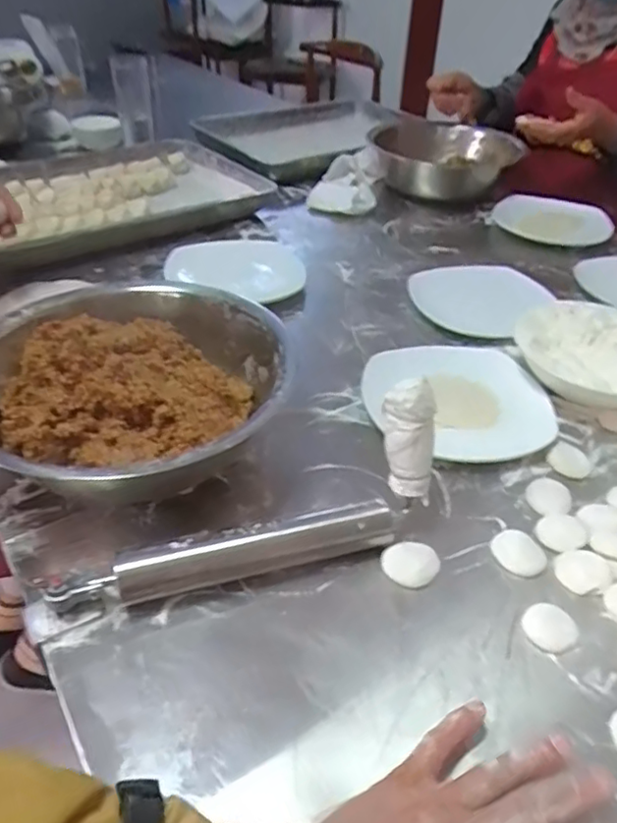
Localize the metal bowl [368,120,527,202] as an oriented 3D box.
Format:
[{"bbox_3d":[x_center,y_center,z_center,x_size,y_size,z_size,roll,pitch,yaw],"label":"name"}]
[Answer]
[{"bbox_3d":[0.234,-0.437,1.079,0.215,0.107,0.215,-3,40,-6],"label":"metal bowl"}]

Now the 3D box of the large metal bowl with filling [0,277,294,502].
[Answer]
[{"bbox_3d":[-0.163,-0.018,0.551,0.278,0.095,0.282,1,39,-1],"label":"large metal bowl with filling"}]

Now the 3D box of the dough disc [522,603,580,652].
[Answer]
[{"bbox_3d":[0.168,0.149,0.422,0.039,0.004,0.034,-13,42,-17],"label":"dough disc"}]

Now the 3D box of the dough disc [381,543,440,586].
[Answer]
[{"bbox_3d":[0.079,0.115,0.459,0.045,0.008,0.035,-13,42,-18],"label":"dough disc"}]

